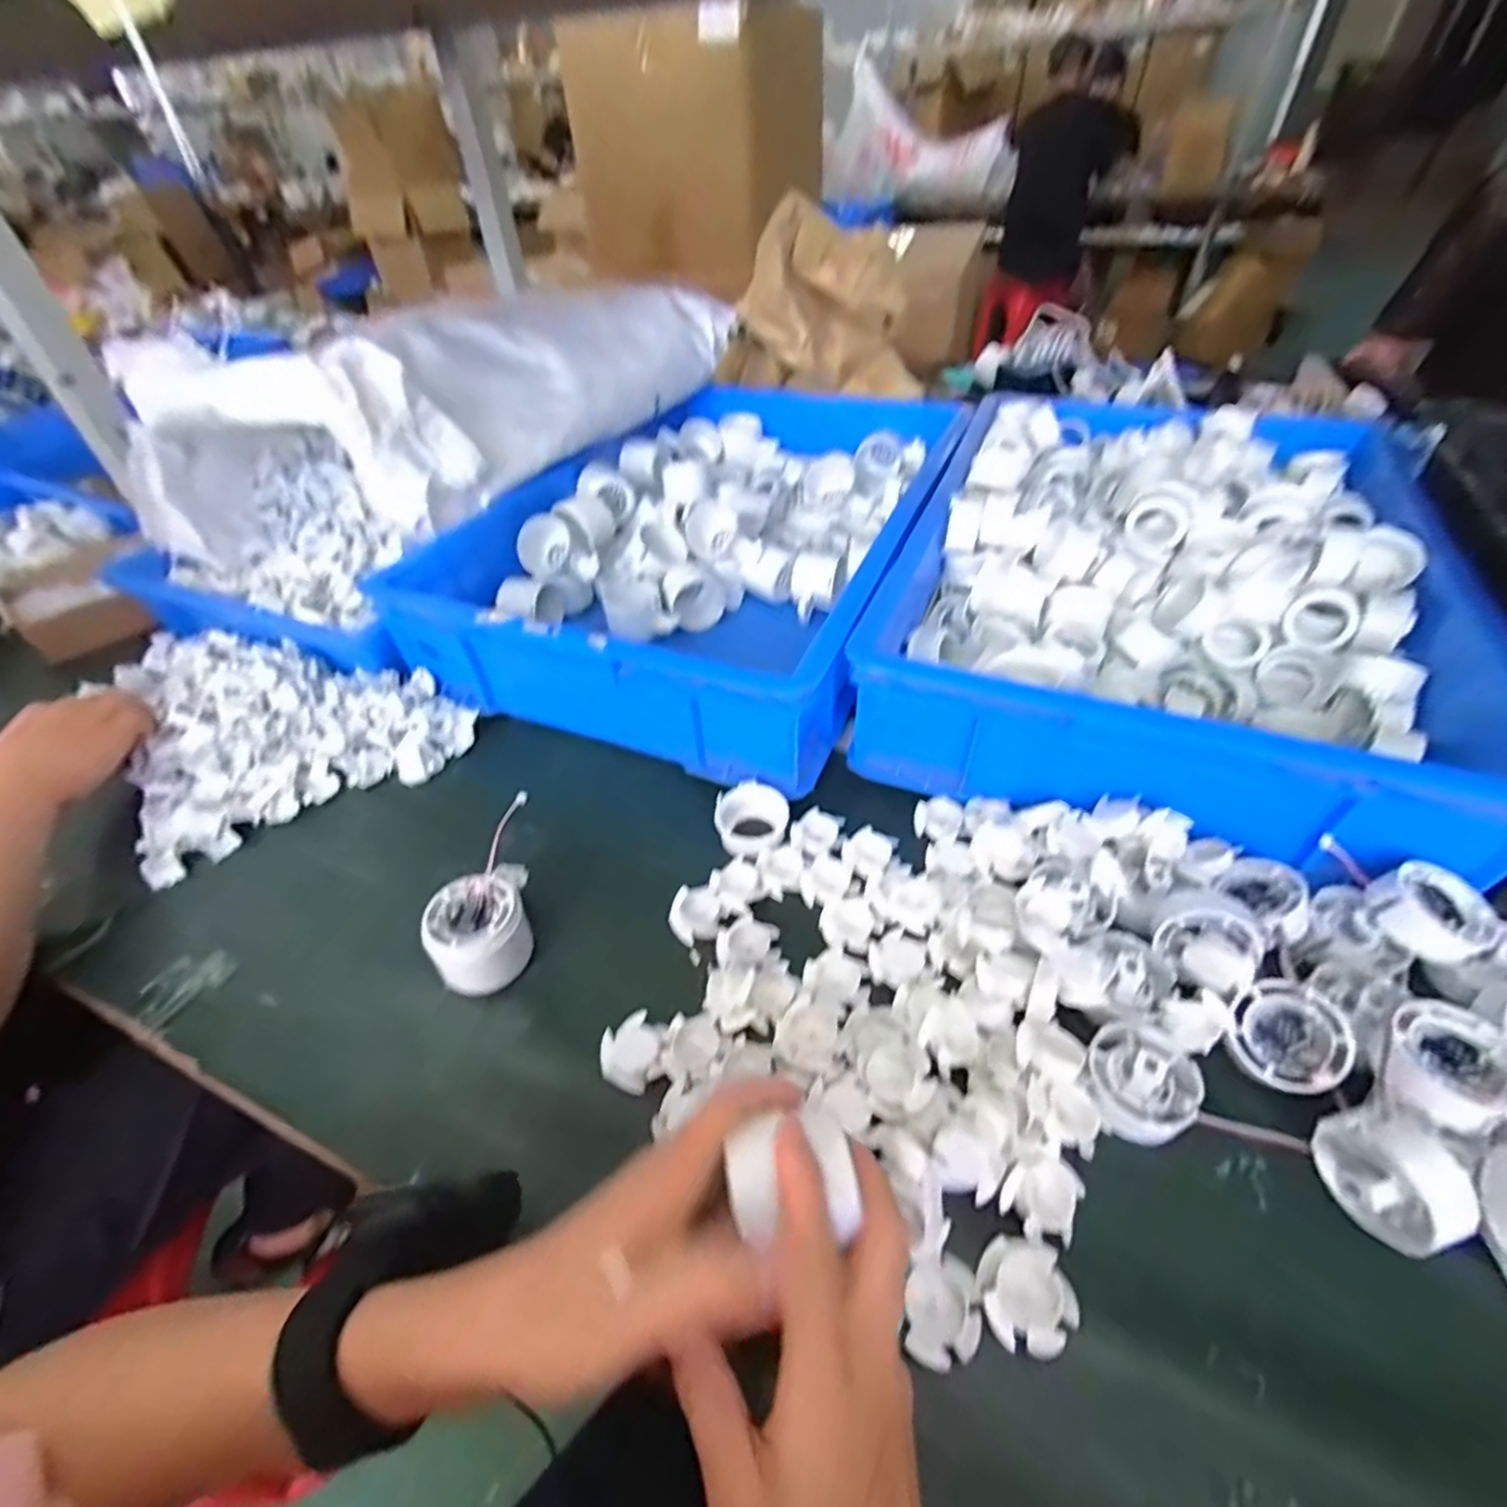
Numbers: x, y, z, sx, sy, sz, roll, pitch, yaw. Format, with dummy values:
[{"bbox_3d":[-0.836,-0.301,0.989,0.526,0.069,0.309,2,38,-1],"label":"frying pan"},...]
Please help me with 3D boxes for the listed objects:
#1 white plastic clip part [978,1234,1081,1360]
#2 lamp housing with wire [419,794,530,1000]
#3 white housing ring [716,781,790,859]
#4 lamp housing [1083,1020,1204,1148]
[{"bbox_3d":[0.125,0.245,0.304,0.038,0.008,0.041,-3,46,1],"label":"white plastic clip part"},{"bbox_3d":[-0.177,0.100,0.449,0.062,0.053,0.114,-11,46,-6],"label":"lamp housing with wire"},{"bbox_3d":[0.000,0.051,0.510,0.052,0.032,0.053,-2,46,2],"label":"white housing ring"},{"bbox_3d":[0.209,0.173,0.359,0.062,0.024,0.053,-36,54,-27],"label":"lamp housing"}]

